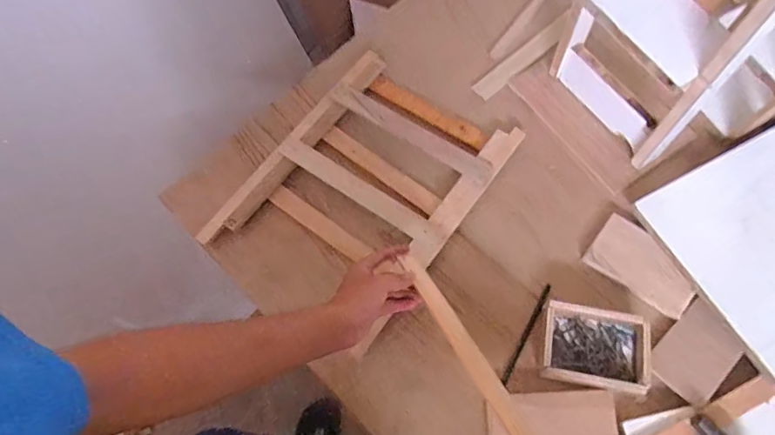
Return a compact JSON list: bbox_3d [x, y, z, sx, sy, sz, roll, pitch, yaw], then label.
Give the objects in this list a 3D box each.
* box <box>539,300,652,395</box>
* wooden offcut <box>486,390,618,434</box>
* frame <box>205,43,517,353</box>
[{"bbox_3d":[0.270,0.172,0.642,0.135,0.034,0.101,11,68,7],"label":"box"},{"bbox_3d":[0.206,0.266,0.610,0.157,0.006,0.082,-8,68,6],"label":"wooden offcut"},{"bbox_3d":[-0.034,-0.053,0.747,0.310,0.024,0.420,34,72,15],"label":"frame"}]

